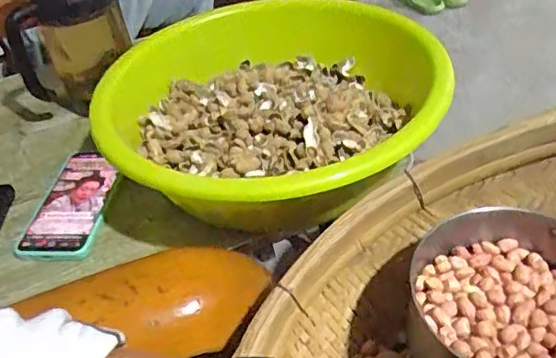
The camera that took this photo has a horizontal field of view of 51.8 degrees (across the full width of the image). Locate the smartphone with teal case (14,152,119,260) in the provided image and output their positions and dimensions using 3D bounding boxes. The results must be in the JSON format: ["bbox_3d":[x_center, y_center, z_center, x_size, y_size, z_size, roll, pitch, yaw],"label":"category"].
[{"bbox_3d":[-0.216,0.022,0.608,0.082,0.013,0.153,-2,40,6],"label":"smartphone with teal case"}]

